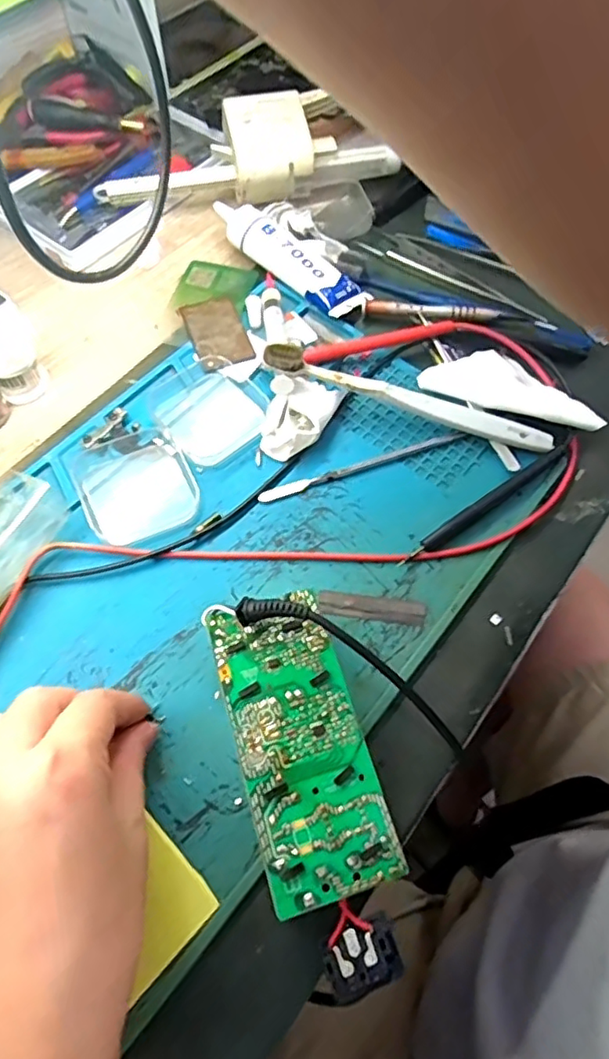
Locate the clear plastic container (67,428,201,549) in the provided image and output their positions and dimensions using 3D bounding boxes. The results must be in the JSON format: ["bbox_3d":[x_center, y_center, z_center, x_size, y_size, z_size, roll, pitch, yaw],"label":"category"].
[{"bbox_3d":[-0.099,-0.027,0.352,0.063,0.012,0.071,-26,67,-15],"label":"clear plastic container"}]

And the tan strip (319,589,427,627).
[{"bbox_3d":[0.037,0.042,0.327,0.057,0.004,0.015,9,63,2],"label":"tan strip"}]

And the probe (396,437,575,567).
[{"bbox_3d":[0.109,-0.016,0.354,0.132,0.007,0.009,-32,69,-17],"label":"probe"}]

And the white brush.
[{"bbox_3d":[0.065,-0.081,0.372,0.180,0.031,0.016,17,63,6],"label":"white brush"}]

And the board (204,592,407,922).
[{"bbox_3d":[-0.002,0.100,0.282,0.056,0.027,0.128,-15,64,-10],"label":"board"}]

